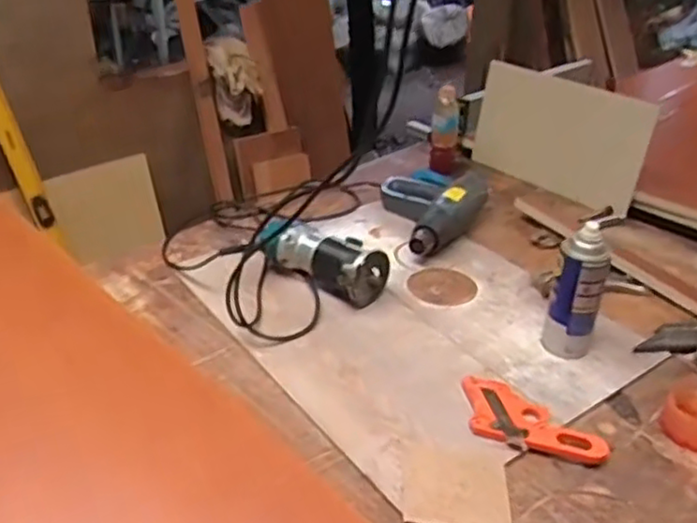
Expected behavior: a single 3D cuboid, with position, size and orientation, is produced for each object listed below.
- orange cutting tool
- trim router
[{"bbox_3d":[0.210,0.196,0.815,0.187,0.019,0.099,29,40,36],"label":"orange cutting tool"},{"bbox_3d":[-0.037,-0.004,1.071,0.208,0.075,0.095,22,36,28],"label":"trim router"}]

